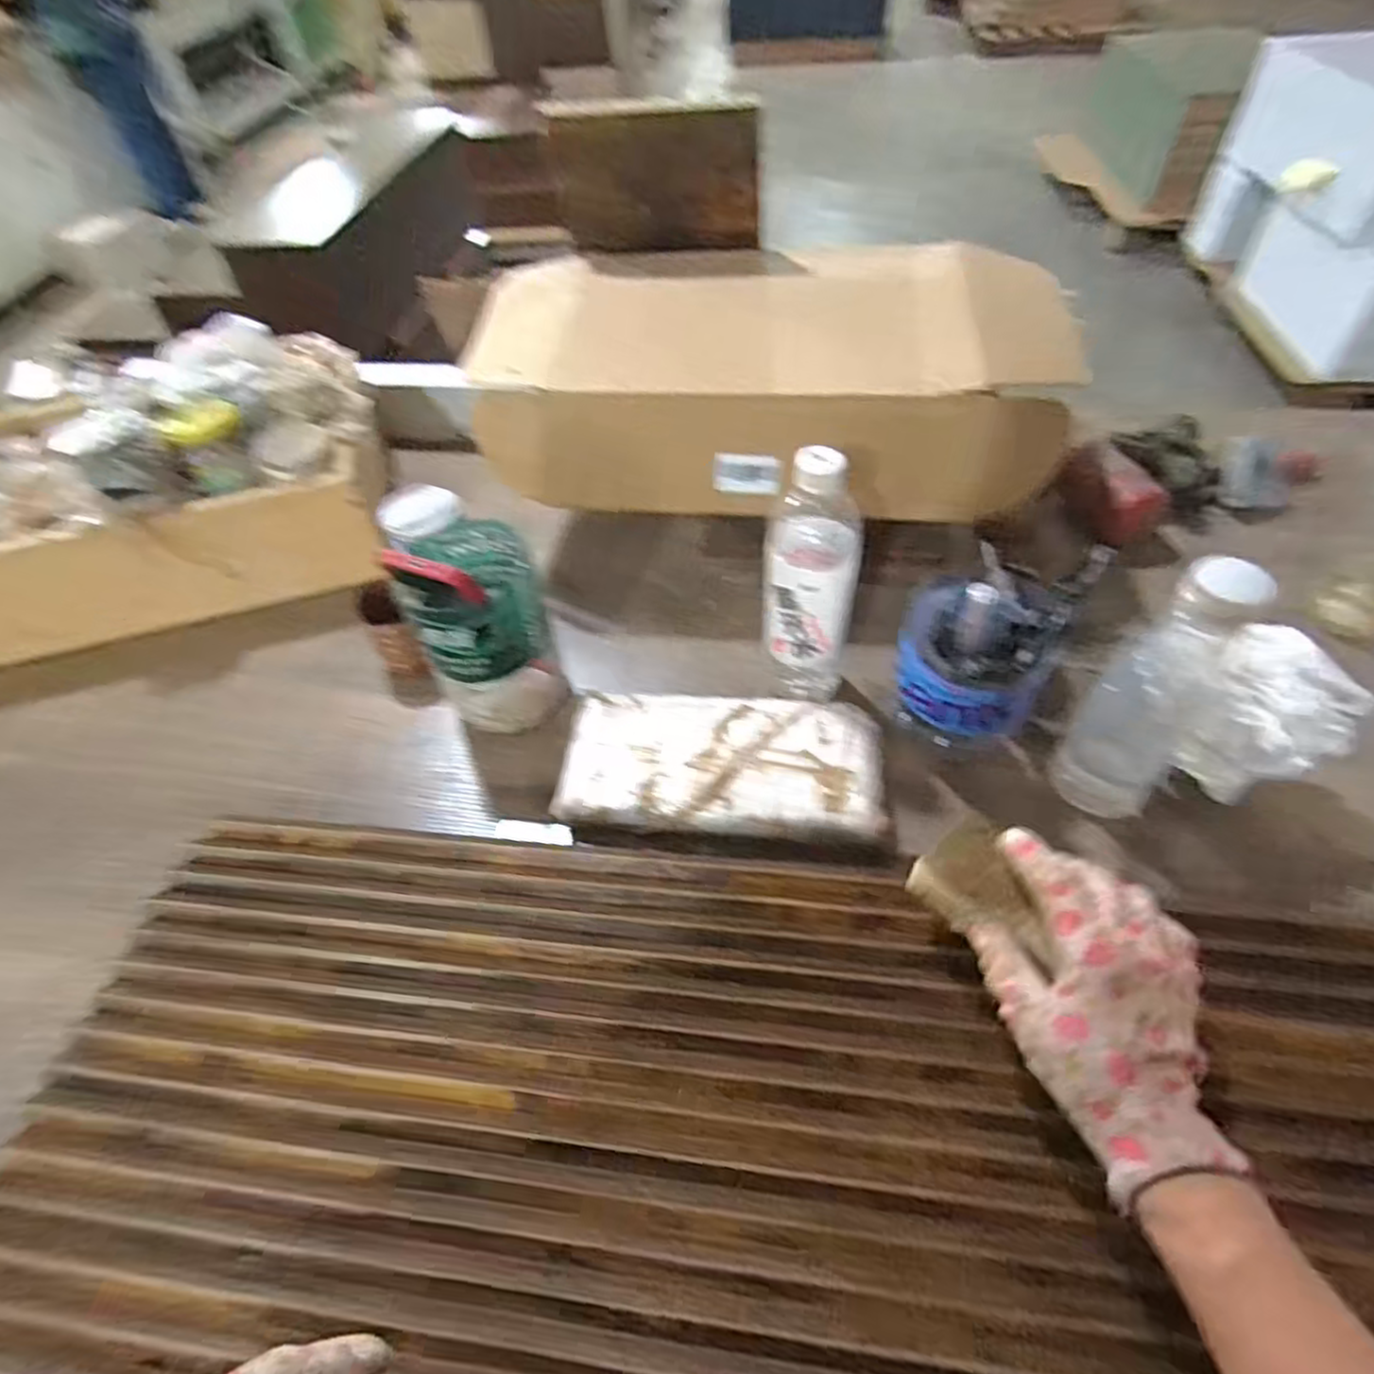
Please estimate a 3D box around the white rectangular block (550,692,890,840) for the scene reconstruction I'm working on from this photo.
[{"bbox_3d":[0.027,0.052,0.537,0.230,0.023,0.107,5,54,6],"label":"white rectangular block"}]

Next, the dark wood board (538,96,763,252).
[{"bbox_3d":[-0.027,-0.501,0.724,0.196,0.142,0.025,5,67,5],"label":"dark wood board"}]

